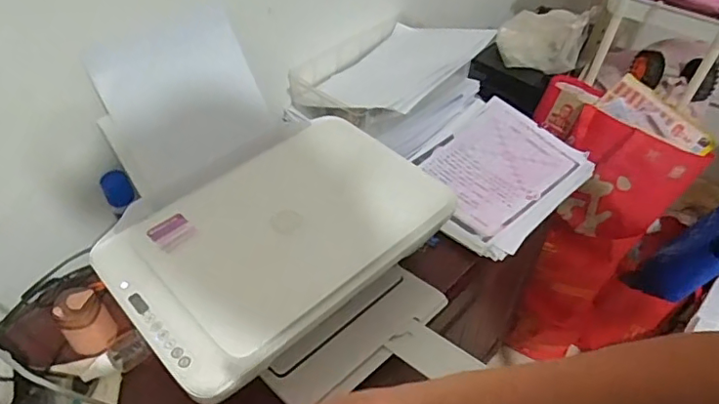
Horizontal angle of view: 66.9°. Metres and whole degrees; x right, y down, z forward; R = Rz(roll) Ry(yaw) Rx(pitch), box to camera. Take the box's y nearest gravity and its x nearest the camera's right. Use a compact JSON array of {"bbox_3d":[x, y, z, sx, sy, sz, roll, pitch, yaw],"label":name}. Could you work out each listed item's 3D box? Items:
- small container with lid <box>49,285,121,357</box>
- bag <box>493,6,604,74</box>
[{"bbox_3d":[-0.363,0.157,0.724,0.061,0.079,0.059,1,47,-1],"label":"small container with lid"},{"bbox_3d":[0.400,-0.367,1.205,0.186,0.123,0.105,16,48,12],"label":"bag"}]

